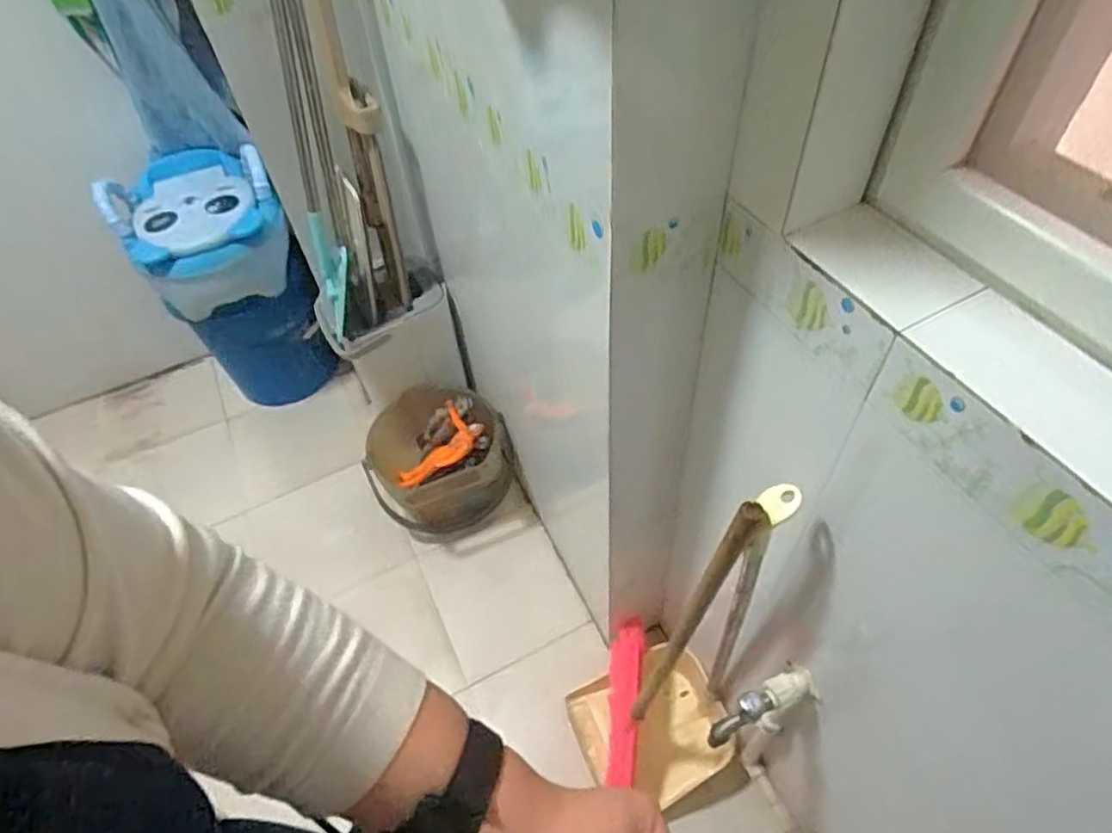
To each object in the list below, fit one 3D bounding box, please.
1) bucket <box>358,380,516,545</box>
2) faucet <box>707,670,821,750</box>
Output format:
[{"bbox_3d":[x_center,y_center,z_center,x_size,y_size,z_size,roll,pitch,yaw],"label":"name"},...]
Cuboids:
[{"bbox_3d":[-0.236,0.103,1.392,0.278,0.263,0.262,0,51,0],"label":"bucket"},{"bbox_3d":[0.239,0.334,0.764,0.127,0.071,0.046,-26,55,-19],"label":"faucet"}]

